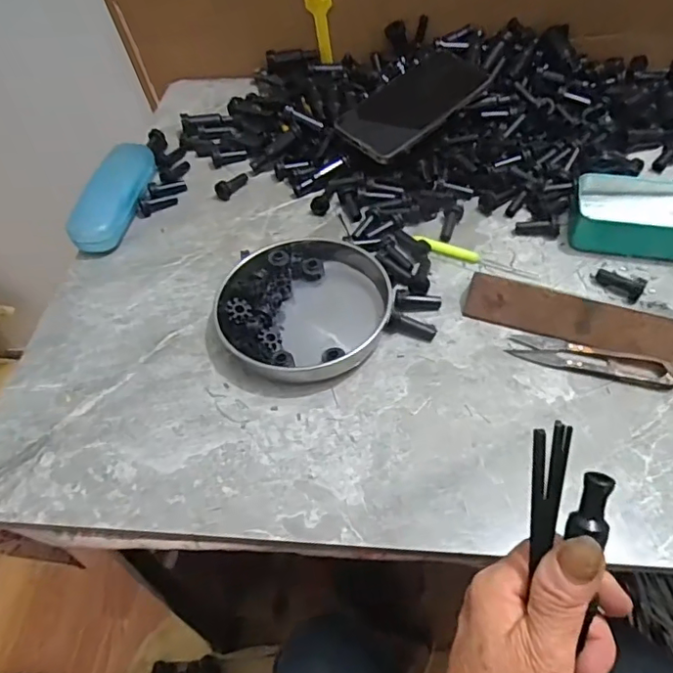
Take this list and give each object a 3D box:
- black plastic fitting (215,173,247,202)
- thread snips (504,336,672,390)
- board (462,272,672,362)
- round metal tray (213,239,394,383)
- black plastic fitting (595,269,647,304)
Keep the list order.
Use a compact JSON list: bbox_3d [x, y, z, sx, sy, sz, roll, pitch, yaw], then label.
[{"bbox_3d":[-0.108,-0.158,0.582,0.013,0.014,0.038,25,59,22],"label":"black plastic fitting"},{"bbox_3d":[0.189,0.018,0.417,0.116,0.010,0.025,12,53,15],"label":"thread snips"},{"bbox_3d":[0.190,-0.010,0.429,0.179,0.023,0.031,16,56,16],"label":"board"},{"bbox_3d":[-0.025,-0.023,0.455,0.135,0.024,0.135,-2,51,3],"label":"round metal tray"},{"bbox_3d":[0.230,-0.045,0.458,0.015,0.014,0.038,-37,57,-23],"label":"black plastic fitting"}]

